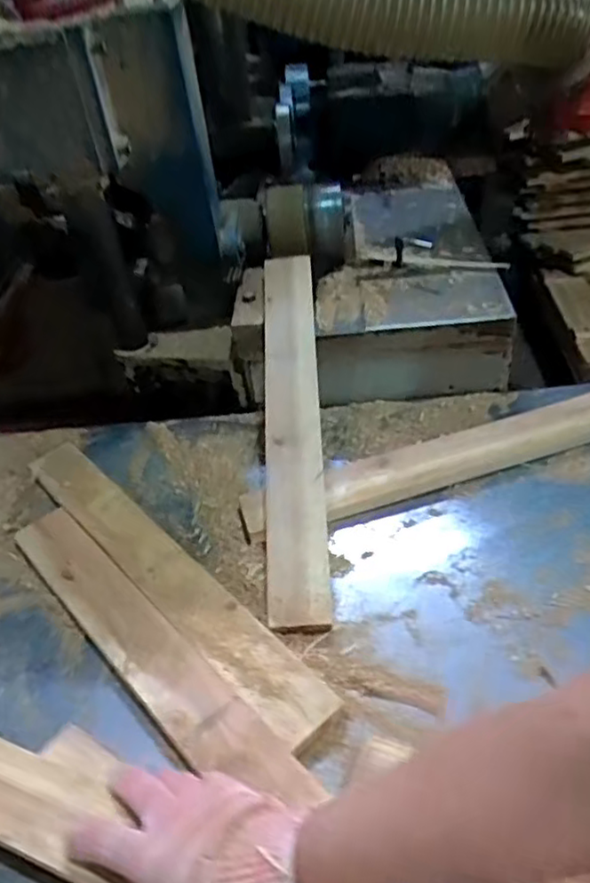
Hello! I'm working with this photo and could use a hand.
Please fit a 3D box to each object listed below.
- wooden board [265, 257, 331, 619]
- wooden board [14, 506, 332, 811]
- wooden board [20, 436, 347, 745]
[{"bbox_3d":[-0.003,-0.031,0.760,0.067,0.050,0.500,-5,55,4],"label":"wooden board"},{"bbox_3d":[-0.144,0.182,0.624,0.058,0.021,0.425,-33,45,-28],"label":"wooden board"},{"bbox_3d":[-0.147,0.124,0.700,0.060,0.020,0.512,-32,44,-27],"label":"wooden board"}]

